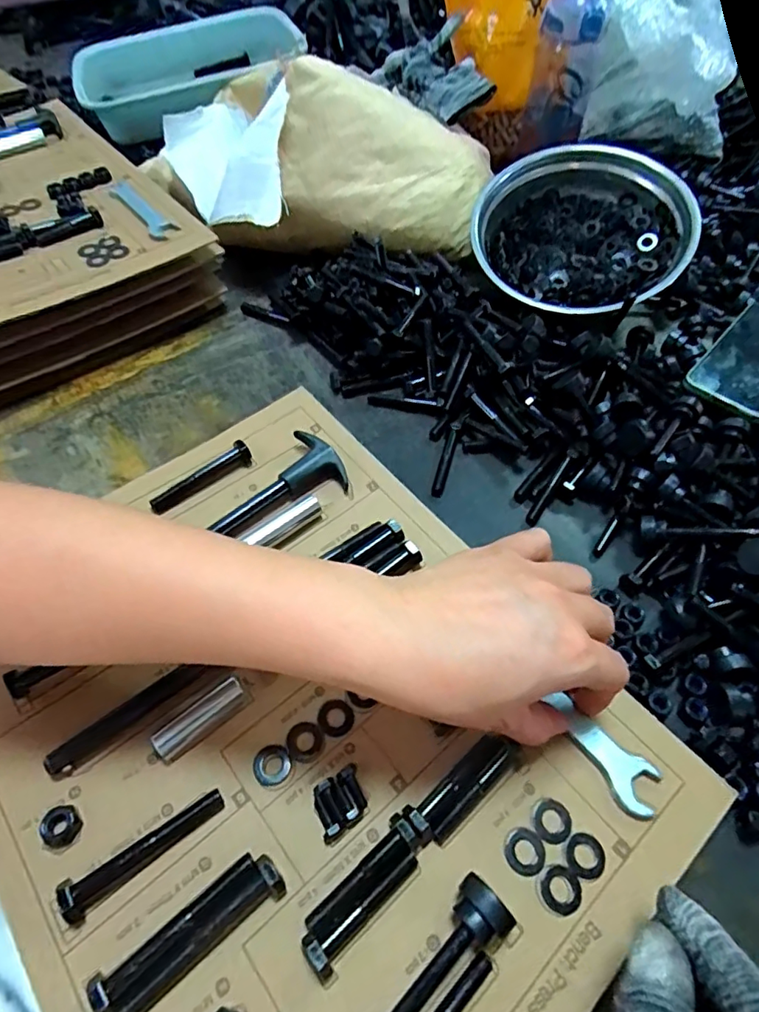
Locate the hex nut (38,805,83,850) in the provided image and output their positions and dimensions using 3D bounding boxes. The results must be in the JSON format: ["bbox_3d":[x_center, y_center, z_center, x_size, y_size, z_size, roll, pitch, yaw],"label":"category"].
[{"bbox_3d":[-0.153,0.154,0.259,0.015,0.011,0.017,-13,57,-12],"label":"hex nut"}]

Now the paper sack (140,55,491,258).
[{"bbox_3d":[-0.025,-0.351,0.557,0.323,0.135,0.120,-12,57,-12],"label":"paper sack"}]

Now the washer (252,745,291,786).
[{"bbox_3d":[-0.057,0.137,0.284,0.019,0.004,0.019,-22,59,-18],"label":"washer"}]

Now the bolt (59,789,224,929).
[{"bbox_3d":[-0.109,0.162,0.252,0.074,0.017,0.015,-30,62,-22],"label":"bolt"}]

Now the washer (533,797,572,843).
[{"bbox_3d":[0.088,0.160,0.273,0.018,0.004,0.020,17,56,8],"label":"washer"}]

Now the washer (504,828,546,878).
[{"bbox_3d":[0.072,0.171,0.265,0.019,0.004,0.020,2,55,-2],"label":"washer"}]

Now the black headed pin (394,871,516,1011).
[{"bbox_3d":[0.023,0.198,0.232,0.076,0.020,0.027,-32,63,-23],"label":"black headed pin"}]

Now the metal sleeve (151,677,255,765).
[{"bbox_3d":[-0.095,0.115,0.290,0.051,0.013,0.015,-34,63,-24],"label":"metal sleeve"}]

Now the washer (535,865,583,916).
[{"bbox_3d":[0.086,0.183,0.257,0.021,0.004,0.019,-7,56,-8],"label":"washer"}]

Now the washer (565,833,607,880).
[{"bbox_3d":[0.102,0.172,0.265,0.020,0.004,0.019,2,55,-2],"label":"washer"}]

